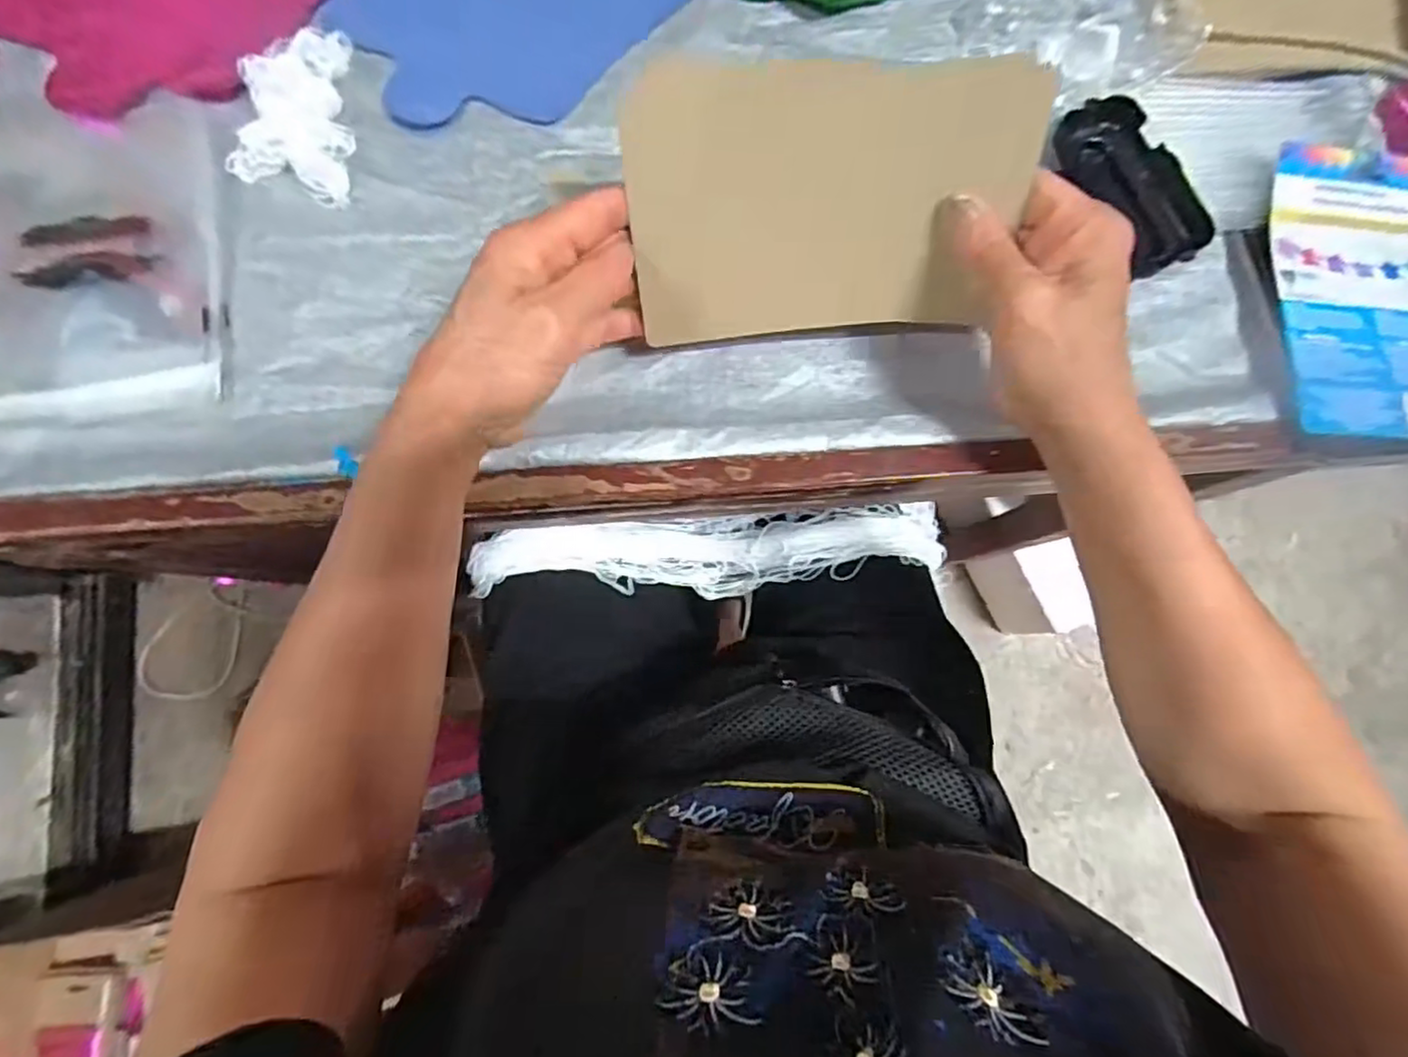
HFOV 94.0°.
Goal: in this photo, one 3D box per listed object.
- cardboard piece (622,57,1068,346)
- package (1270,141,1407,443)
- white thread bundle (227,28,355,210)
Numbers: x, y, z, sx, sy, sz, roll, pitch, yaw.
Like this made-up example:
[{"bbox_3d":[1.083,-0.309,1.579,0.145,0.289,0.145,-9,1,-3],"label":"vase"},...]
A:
[{"bbox_3d":[0.059,-0.164,0.326,0.188,0.026,0.125,-2,105,7],"label":"cardboard piece"},{"bbox_3d":[0.396,-0.140,0.385,0.110,0.018,0.188,4,81,-3],"label":"package"},{"bbox_3d":[-0.246,-0.246,0.390,0.065,0.017,0.109,-2,82,-4],"label":"white thread bundle"}]

